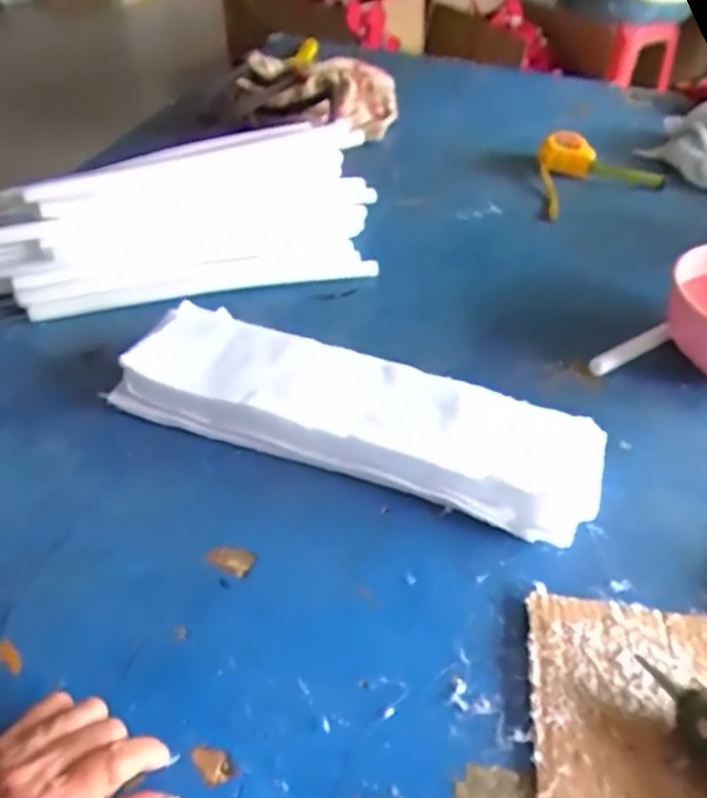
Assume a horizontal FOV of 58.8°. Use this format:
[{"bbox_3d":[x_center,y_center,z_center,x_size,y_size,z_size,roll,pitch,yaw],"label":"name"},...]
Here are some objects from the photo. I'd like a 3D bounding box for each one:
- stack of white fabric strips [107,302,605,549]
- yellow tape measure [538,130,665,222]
[{"bbox_3d":[-0.002,0.012,0.485,0.368,0.047,0.102,15,47,15],"label":"stack of white fabric strips"},{"bbox_3d":[0.291,-0.268,0.757,0.154,0.041,0.152,18,49,17],"label":"yellow tape measure"}]

